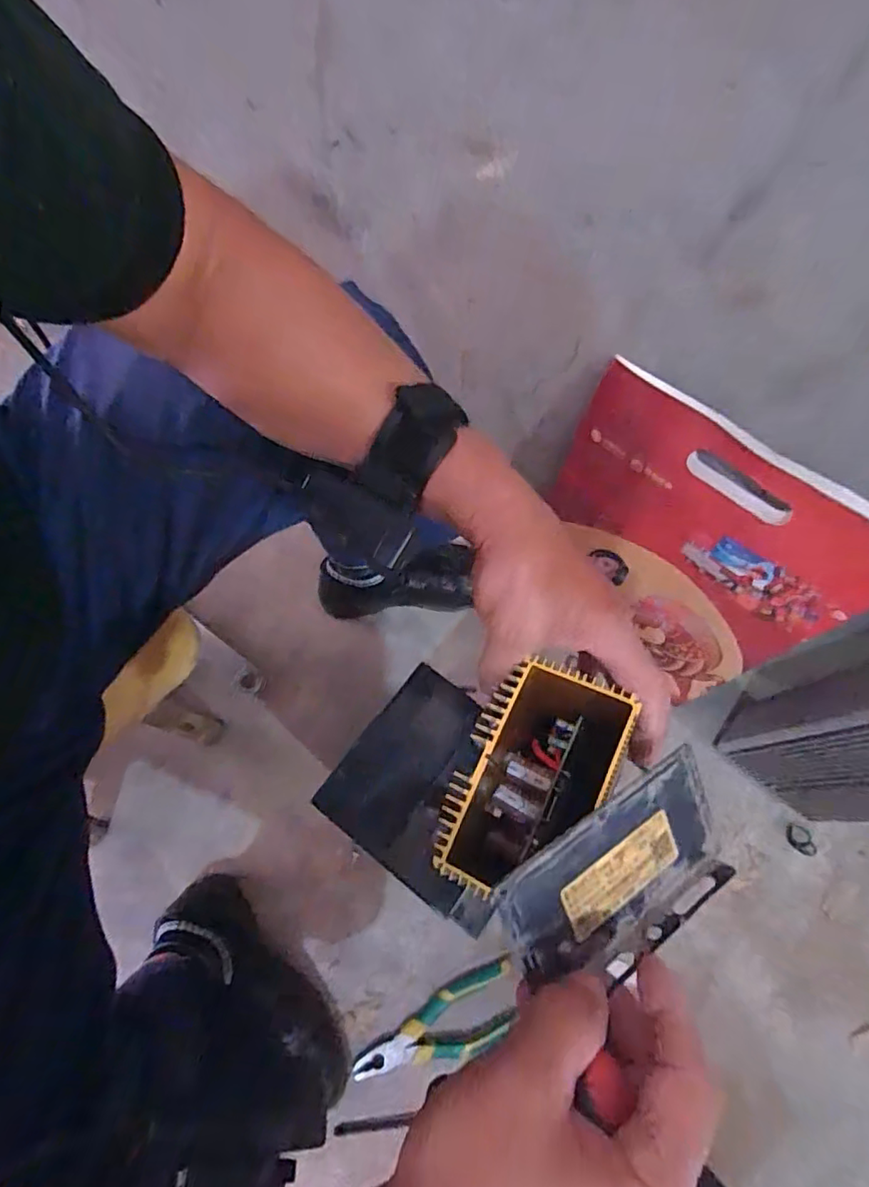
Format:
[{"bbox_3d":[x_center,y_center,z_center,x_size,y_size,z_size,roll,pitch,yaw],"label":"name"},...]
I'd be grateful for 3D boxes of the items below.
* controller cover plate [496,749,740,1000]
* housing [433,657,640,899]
[{"bbox_3d":[0.086,0.127,0.249,0.113,0.011,0.069,-26,102,-22],"label":"controller cover plate"},{"bbox_3d":[0.049,0.103,0.308,0.065,0.082,0.115,26,73,10],"label":"housing"}]

